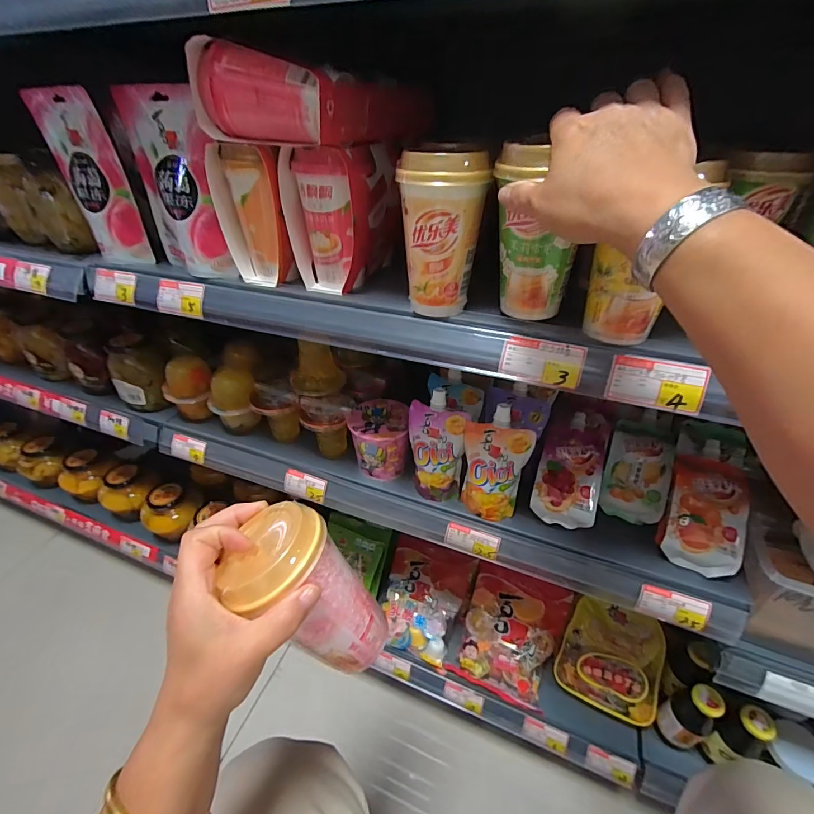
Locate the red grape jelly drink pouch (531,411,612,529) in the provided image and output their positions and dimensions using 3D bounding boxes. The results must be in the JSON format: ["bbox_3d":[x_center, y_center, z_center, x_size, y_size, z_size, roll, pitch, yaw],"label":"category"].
[{"bbox_3d":[0.228,0.080,0.564,0.087,0.032,0.162,14,65,14],"label":"red grape jelly drink pouch"}]

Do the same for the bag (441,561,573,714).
[{"bbox_3d":[0.188,0.416,0.747,0.168,0.038,0.197,19,72,15],"label":"bag"}]

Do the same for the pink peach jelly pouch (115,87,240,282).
[{"bbox_3d":[-0.266,-0.253,0.471,0.141,0.177,0.048,18,41,21],"label":"pink peach jelly pouch"}]

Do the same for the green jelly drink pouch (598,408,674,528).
[{"bbox_3d":[0.320,0.086,0.572,0.074,0.036,0.147,15,72,23],"label":"green jelly drink pouch"}]

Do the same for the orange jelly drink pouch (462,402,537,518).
[{"bbox_3d":[0.110,0.075,0.521,0.080,0.164,0.035,11,39,13],"label":"orange jelly drink pouch"}]

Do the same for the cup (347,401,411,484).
[{"bbox_3d":[-0.041,0.051,0.617,0.085,0.090,0.091,0,38,0],"label":"cup"}]

